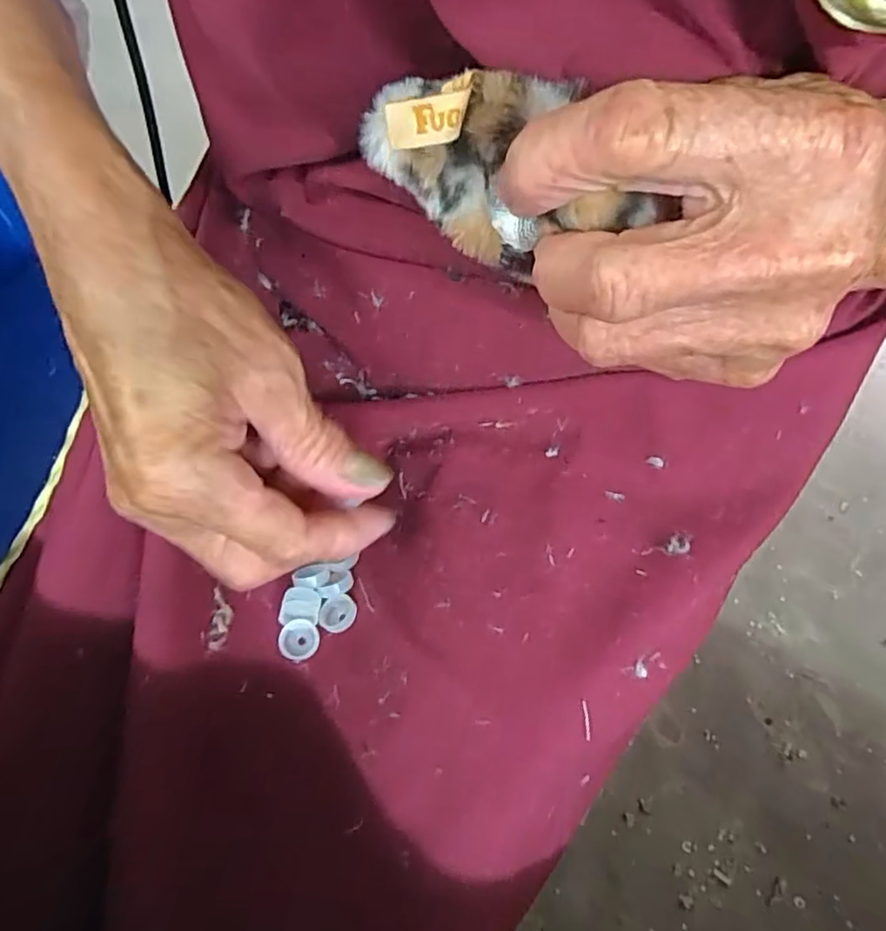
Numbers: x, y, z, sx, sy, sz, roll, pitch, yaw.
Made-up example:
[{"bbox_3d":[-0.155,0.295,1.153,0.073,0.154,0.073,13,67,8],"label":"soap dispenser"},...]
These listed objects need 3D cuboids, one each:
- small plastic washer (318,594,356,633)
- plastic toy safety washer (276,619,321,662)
[{"bbox_3d":[-0.046,0.065,0.273,0.017,0.006,0.016,-10,66,-6],"label":"small plastic washer"},{"bbox_3d":[-0.062,0.075,0.269,0.016,0.006,0.017,1,65,-2],"label":"plastic toy safety washer"}]

